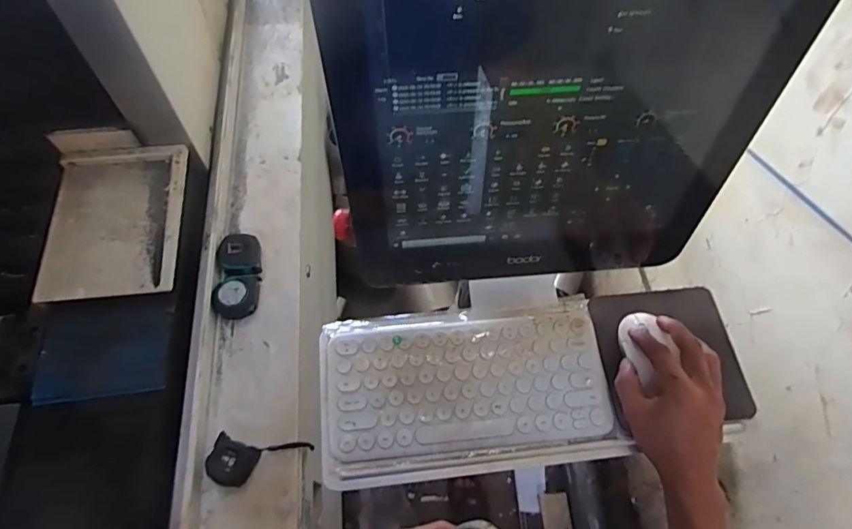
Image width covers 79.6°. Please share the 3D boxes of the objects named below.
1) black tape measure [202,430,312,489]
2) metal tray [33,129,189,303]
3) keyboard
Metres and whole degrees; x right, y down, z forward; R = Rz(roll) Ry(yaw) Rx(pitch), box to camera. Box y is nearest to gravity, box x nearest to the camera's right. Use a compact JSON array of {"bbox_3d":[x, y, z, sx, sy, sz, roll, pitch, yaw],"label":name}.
[{"bbox_3d":[-0.263,0.299,0.776,0.133,0.034,0.075,6,62,2],"label":"black tape measure"},{"bbox_3d":[-0.558,-0.095,0.908,0.230,0.053,0.314,-4,62,-3],"label":"metal tray"},{"bbox_3d":[0.039,0.120,0.530,0.285,0.017,0.146,-6,62,-4],"label":"keyboard"}]

